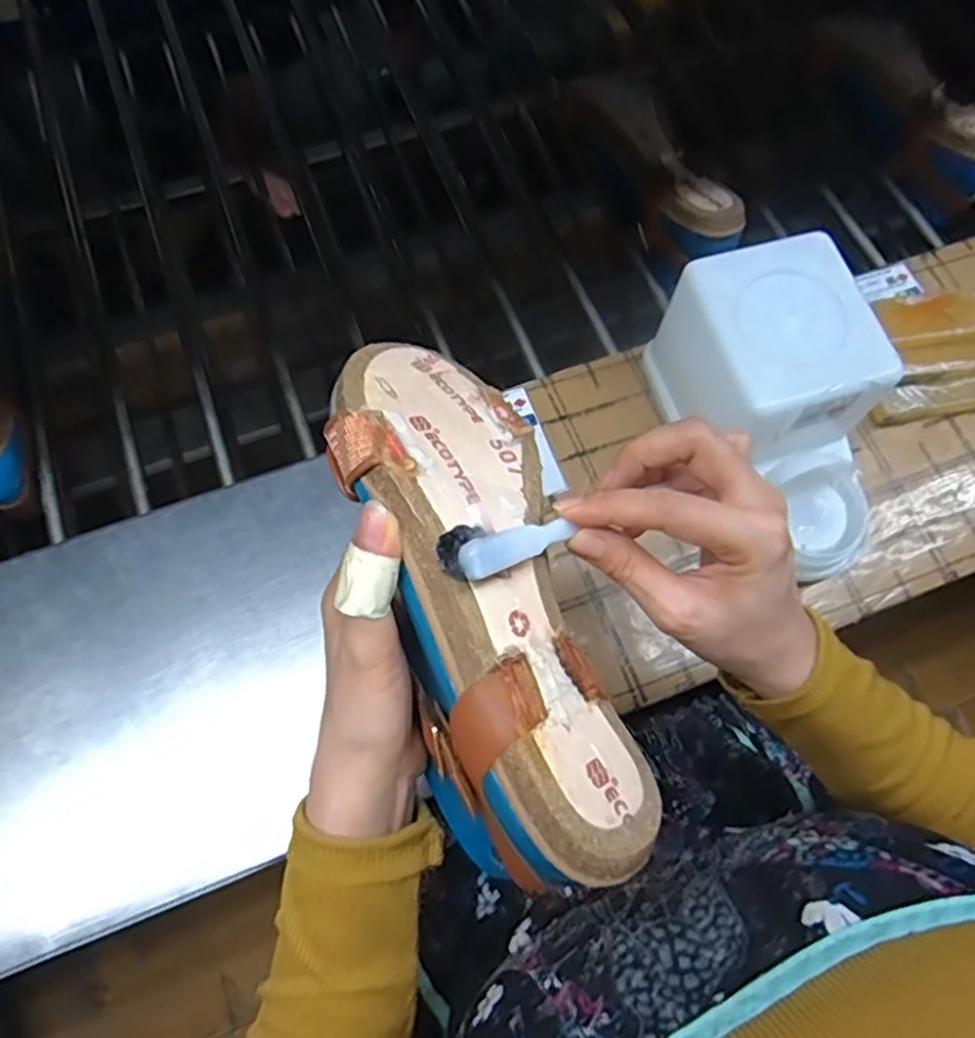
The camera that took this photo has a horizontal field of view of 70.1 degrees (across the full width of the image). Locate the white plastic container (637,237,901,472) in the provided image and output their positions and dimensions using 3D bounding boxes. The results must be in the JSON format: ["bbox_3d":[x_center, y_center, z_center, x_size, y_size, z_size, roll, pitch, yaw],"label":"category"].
[{"bbox_3d":[0.172,-0.089,0.439,0.098,0.108,0.116,-14,71,-6],"label":"white plastic container"}]

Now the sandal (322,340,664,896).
[{"bbox_3d":[-0.008,0.018,0.275,0.082,0.056,0.234,-17,72,-7],"label":"sandal"}]

